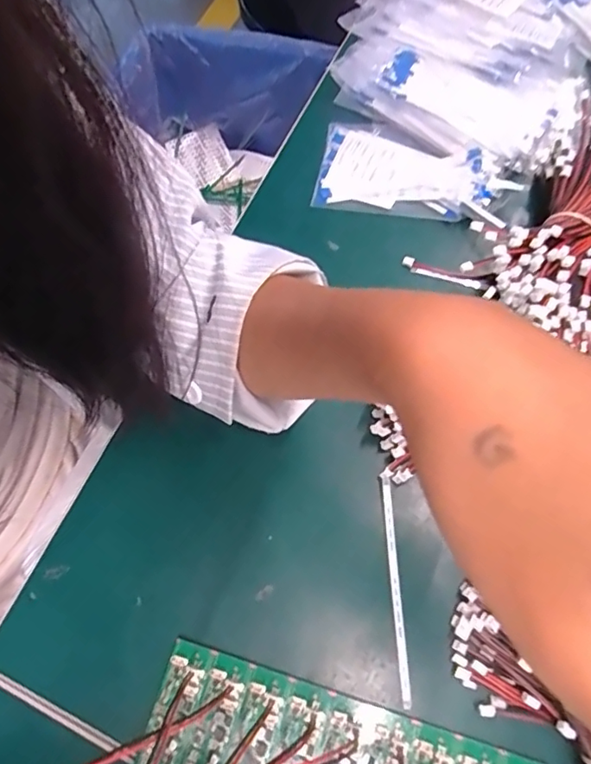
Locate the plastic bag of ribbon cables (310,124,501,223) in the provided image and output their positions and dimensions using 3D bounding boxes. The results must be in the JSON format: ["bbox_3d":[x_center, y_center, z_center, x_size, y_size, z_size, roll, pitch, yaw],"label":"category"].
[{"bbox_3d":[0.082,-0.160,0.402,0.128,0.020,0.072,11,69,7],"label":"plastic bag of ribbon cables"}]

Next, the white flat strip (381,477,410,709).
[{"bbox_3d":[0.057,0.115,0.301,0.006,0.007,0.118,-3,68,1],"label":"white flat strip"}]

